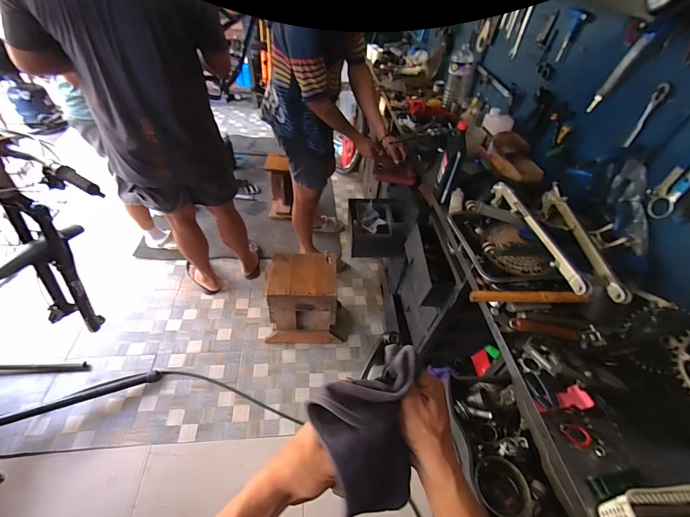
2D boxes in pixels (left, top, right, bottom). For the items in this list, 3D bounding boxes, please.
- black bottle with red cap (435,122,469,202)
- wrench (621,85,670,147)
[{"bbox_3d":[0.355,-0.314,1.094,0.061,0.236,0.096,13,45,7],"label":"black bottle with red cap"},{"bbox_3d":[0.781,-0.372,0.858,0.013,0.158,0.032,6,45,0],"label":"wrench"}]

